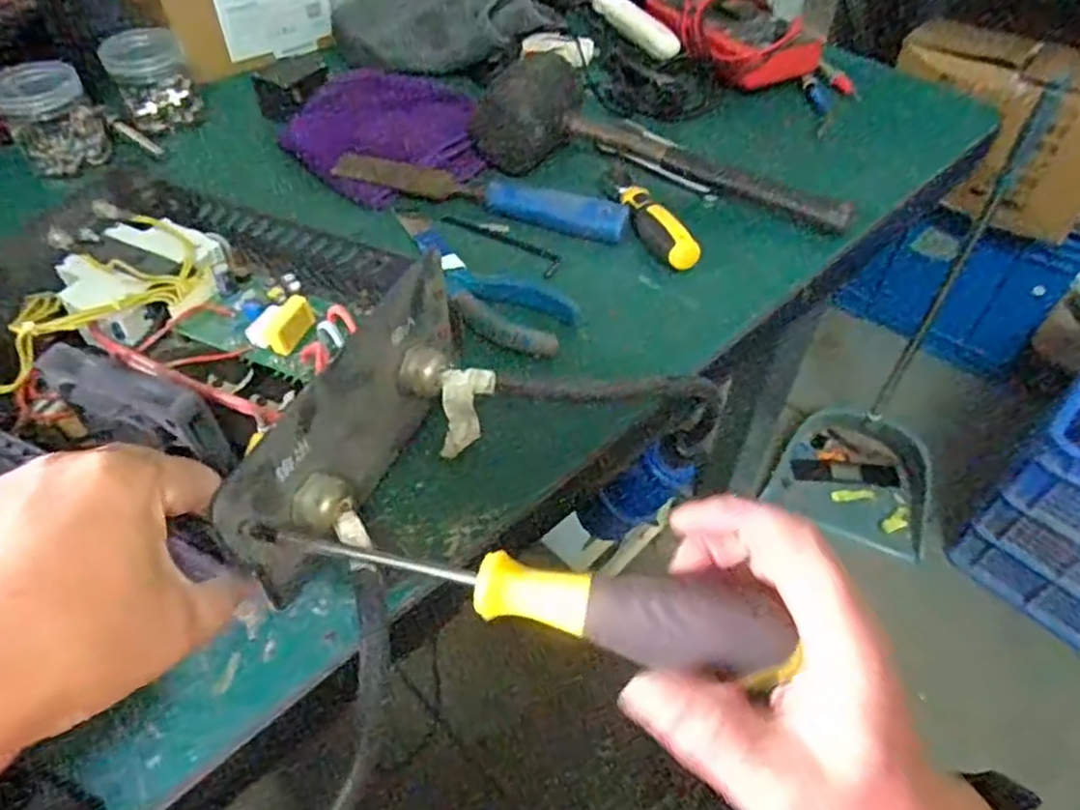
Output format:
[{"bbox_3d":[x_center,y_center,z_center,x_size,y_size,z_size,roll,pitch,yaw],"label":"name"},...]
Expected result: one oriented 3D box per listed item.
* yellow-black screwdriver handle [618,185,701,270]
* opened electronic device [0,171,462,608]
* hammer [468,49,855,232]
[{"bbox_3d":[0.083,-0.129,0.512,0.023,0.023,0.089,-16,51,-14],"label":"yellow-black screwdriver handle"},{"bbox_3d":[-0.166,-0.024,0.368,0.227,0.078,0.166,21,52,16],"label":"opened electronic device"},{"bbox_3d":[0.092,-0.203,0.541,0.289,0.052,0.105,18,52,14],"label":"hammer"}]

